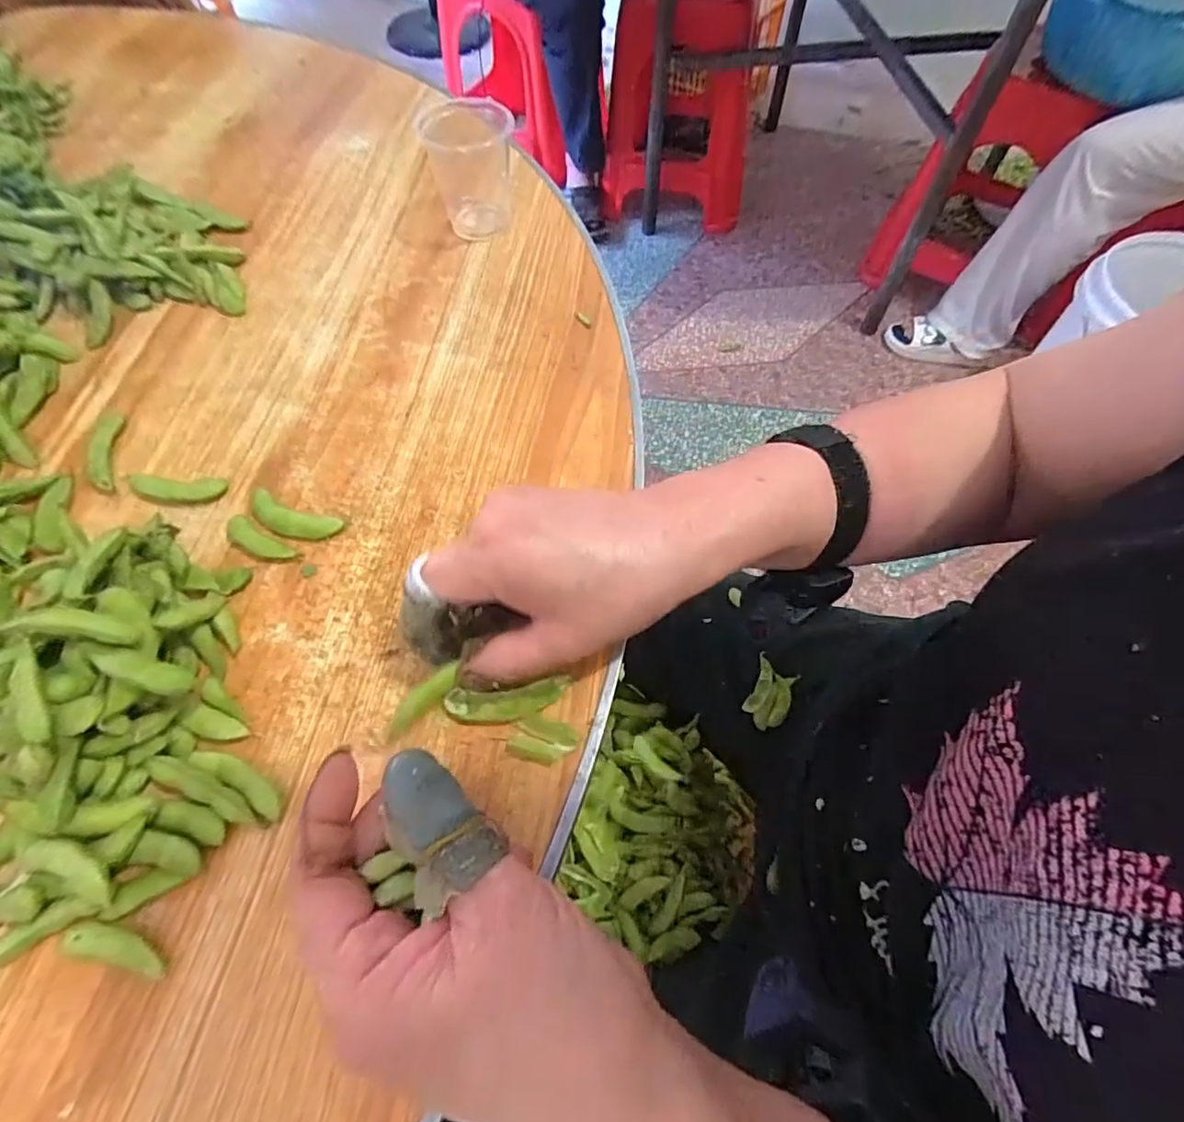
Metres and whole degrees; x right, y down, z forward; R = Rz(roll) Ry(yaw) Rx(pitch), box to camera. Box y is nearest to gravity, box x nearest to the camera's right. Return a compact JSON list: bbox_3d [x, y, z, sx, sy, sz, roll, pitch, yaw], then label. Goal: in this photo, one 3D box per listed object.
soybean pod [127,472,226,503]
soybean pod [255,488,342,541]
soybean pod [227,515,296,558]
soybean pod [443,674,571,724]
[{"bbox_3d":[-0.230,-0.040,0.318,0.053,0.008,0.016,4,62,0],"label":"soybean pod"},{"bbox_3d":[-0.158,-0.022,0.309,0.049,0.009,0.017,18,63,7],"label":"soybean pod"},{"bbox_3d":[-0.175,-0.010,0.304,0.042,0.005,0.013,31,65,14],"label":"soybean pod"},{"bbox_3d":[-0.039,0.064,0.266,0.056,0.004,0.017,-9,63,-5],"label":"soybean pod"}]

